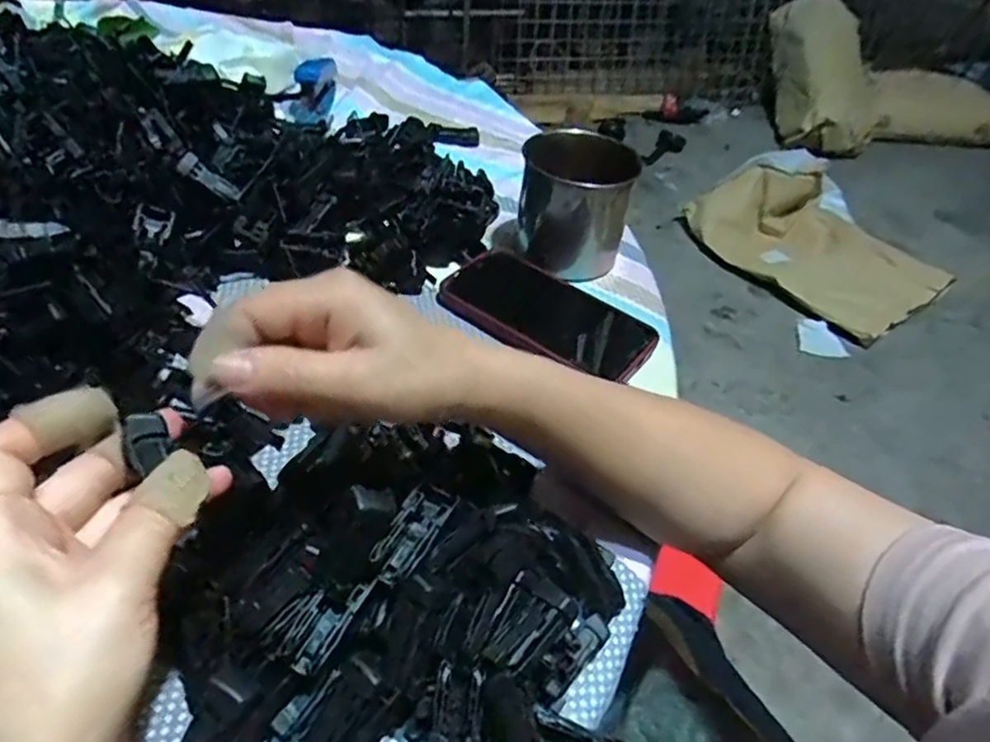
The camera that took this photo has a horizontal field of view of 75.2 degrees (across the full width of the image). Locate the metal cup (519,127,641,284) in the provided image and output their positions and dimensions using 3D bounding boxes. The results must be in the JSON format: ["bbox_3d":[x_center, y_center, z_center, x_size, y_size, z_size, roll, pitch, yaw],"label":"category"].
[{"bbox_3d":[0.064,-0.138,0.531,0.084,0.091,0.084,4,46,-4],"label":"metal cup"}]

